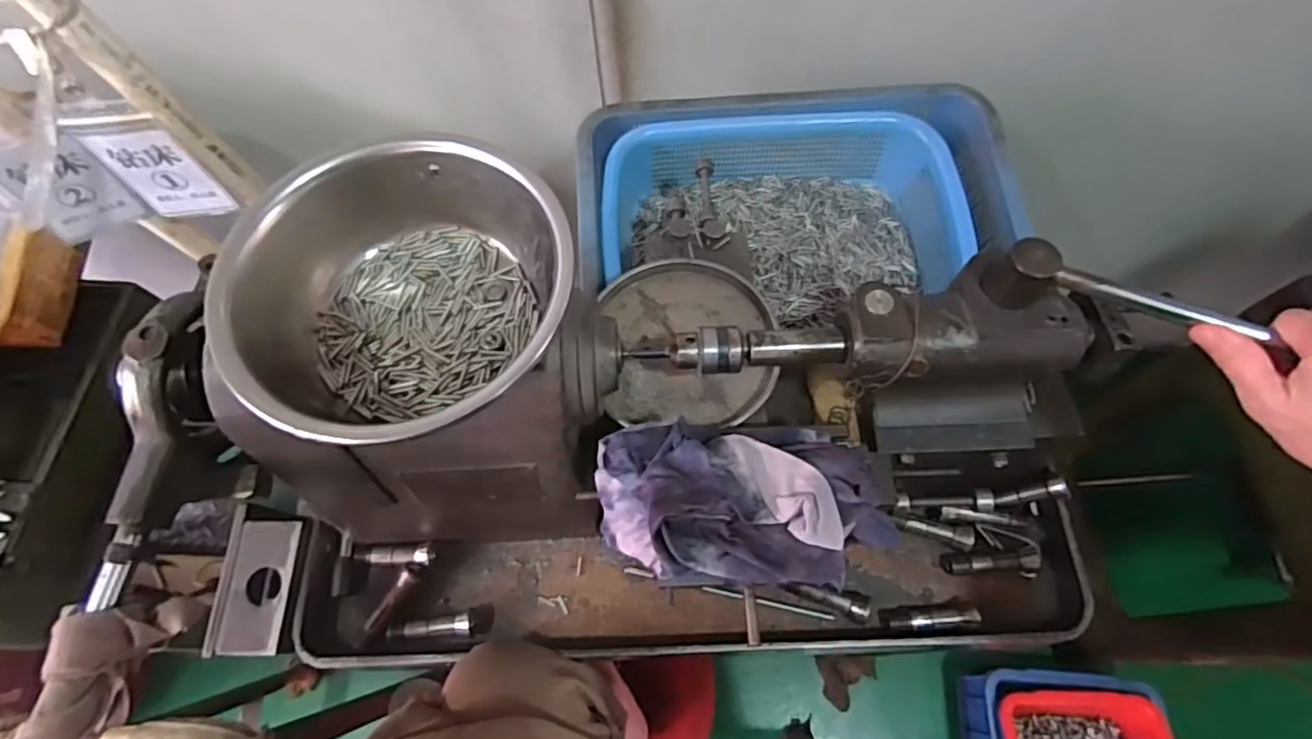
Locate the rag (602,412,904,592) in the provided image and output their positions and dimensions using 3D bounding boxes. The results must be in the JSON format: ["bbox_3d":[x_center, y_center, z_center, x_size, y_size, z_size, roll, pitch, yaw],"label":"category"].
[{"bbox_3d":[0.054,0.077,0.389,0.181,0.056,0.099,-2,66,1],"label":"rag"}]

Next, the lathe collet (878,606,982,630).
[{"bbox_3d":[0.240,0.216,0.562,0.082,0.023,0.020,-5,66,-1],"label":"lathe collet"}]

